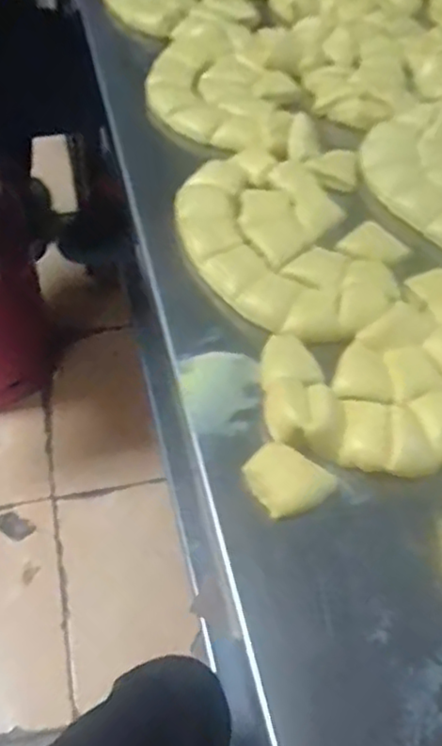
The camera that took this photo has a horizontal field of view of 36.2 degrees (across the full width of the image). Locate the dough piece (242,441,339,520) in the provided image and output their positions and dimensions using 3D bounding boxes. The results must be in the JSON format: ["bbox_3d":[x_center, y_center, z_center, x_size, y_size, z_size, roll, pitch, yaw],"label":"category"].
[{"bbox_3d":[0.039,0.062,0.398,0.046,0.014,0.042,-30,62,-24],"label":"dough piece"}]

